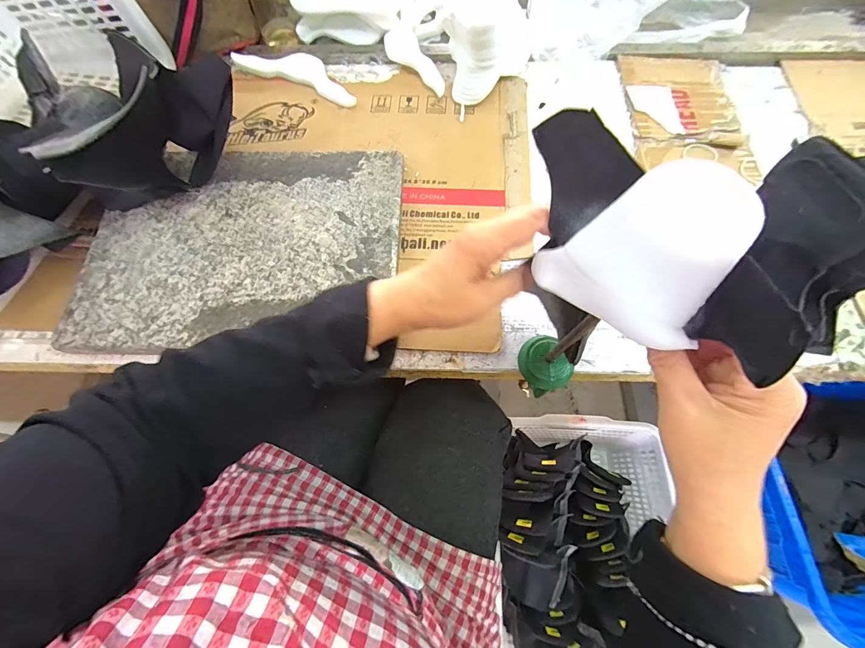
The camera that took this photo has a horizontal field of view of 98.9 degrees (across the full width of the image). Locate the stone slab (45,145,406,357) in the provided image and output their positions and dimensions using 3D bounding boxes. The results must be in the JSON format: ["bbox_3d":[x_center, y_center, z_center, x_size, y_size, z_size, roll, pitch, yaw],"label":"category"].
[{"bbox_3d":[-0.243,-0.110,0.476,0.389,0.018,0.278,-3,69,-1],"label":"stone slab"}]

